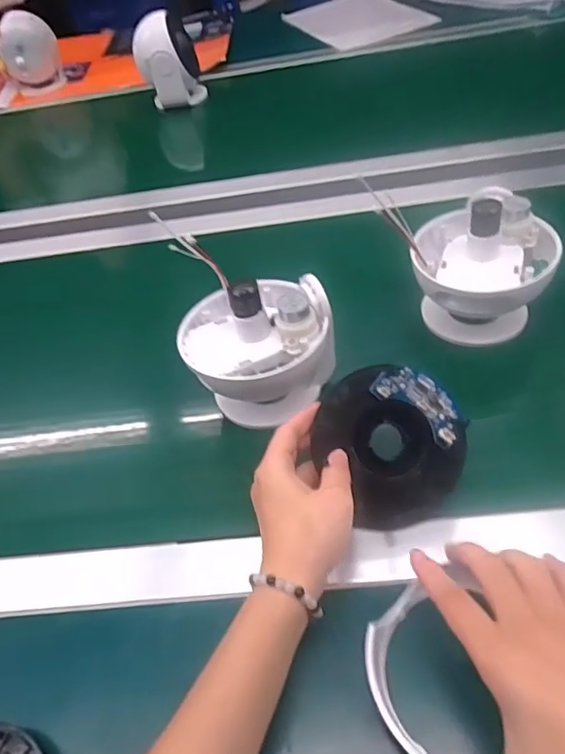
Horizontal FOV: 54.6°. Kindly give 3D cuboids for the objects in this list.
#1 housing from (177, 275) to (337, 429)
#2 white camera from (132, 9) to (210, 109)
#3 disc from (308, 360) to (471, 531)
[{"bbox_3d":[-0.019,-0.023,0.454,0.116,0.115,0.105,-22,47,-8],"label":"housing"},{"bbox_3d":[-0.191,-0.527,0.914,0.102,0.135,0.089,-15,46,-1],"label":"white camera"},{"bbox_3d":[0.076,0.047,0.377,0.095,0.109,0.013,-31,4,8],"label":"disc"}]

